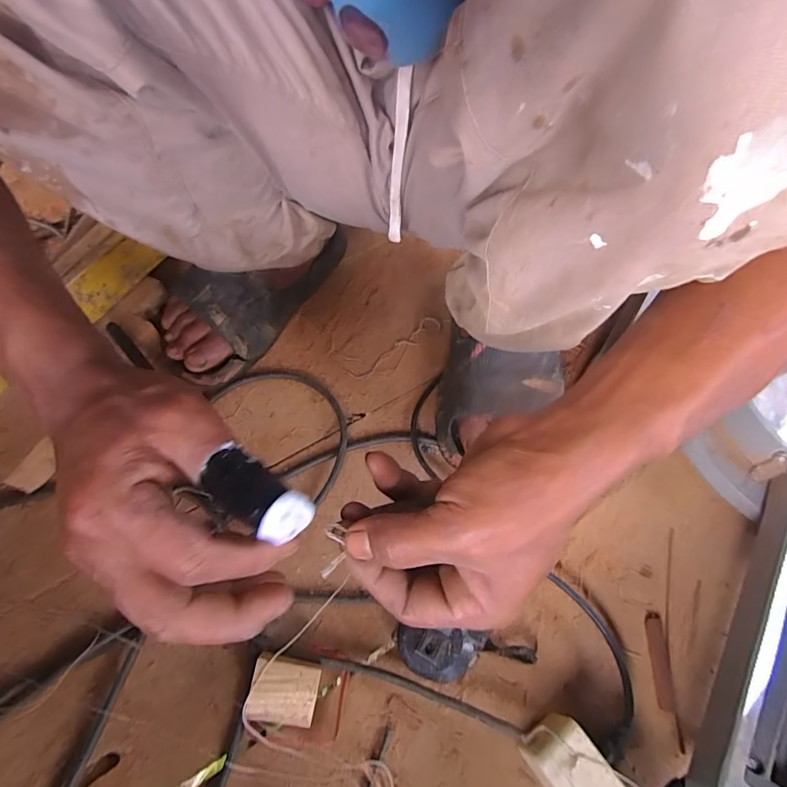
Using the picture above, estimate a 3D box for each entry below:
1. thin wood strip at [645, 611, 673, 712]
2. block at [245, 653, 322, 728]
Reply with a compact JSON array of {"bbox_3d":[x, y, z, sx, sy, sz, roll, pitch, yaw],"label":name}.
[{"bbox_3d":[0.221,0.221,0.380,0.013,0.004,0.071,6,61,1],"label":"thin wood strip"},{"bbox_3d":[-0.082,0.227,0.350,0.048,0.035,0.042,10,62,3],"label":"block"}]

